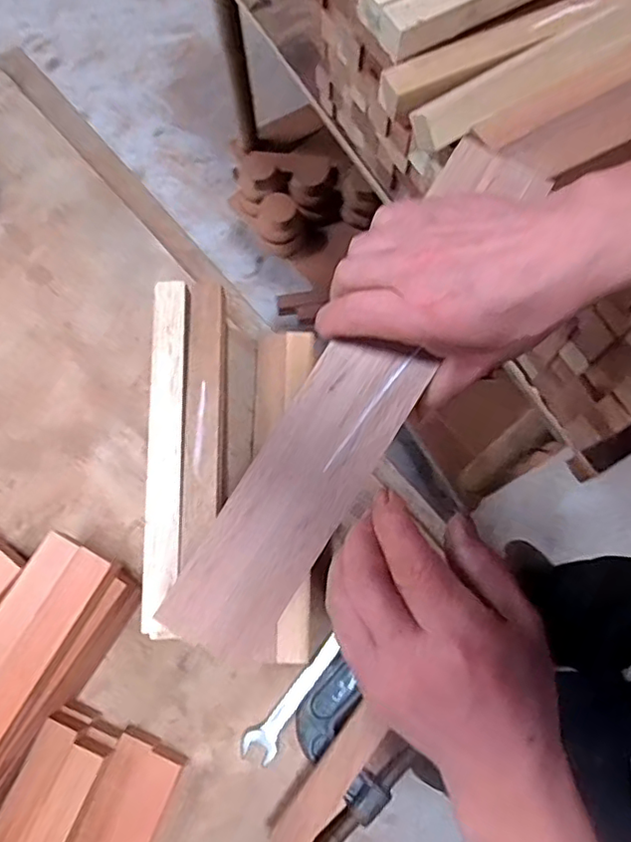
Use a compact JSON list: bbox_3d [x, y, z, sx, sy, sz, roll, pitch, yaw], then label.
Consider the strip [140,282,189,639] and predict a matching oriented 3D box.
[{"bbox_3d":[-0.138,0.022,0.545,0.037,0.019,0.326,-2,73,1],"label":"strip"}]

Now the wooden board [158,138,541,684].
[{"bbox_3d":[0.024,-0.016,0.337,0.060,0.013,0.324,31,85,8],"label":"wooden board"}]

